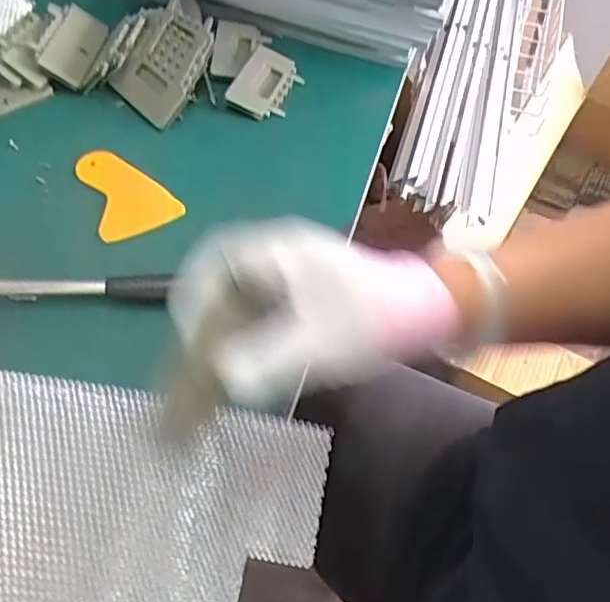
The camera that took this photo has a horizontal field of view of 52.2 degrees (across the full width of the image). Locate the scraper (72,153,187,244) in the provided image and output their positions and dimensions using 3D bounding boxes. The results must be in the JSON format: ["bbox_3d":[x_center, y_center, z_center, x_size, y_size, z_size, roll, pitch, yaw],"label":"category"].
[{"bbox_3d":[-0.152,-0.098,0.535,0.069,0.009,0.098,-21,62,-15],"label":"scraper"}]

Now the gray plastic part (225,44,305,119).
[{"bbox_3d":[-0.039,-0.211,0.614,0.055,0.018,0.082,32,60,-15],"label":"gray plastic part"}]

